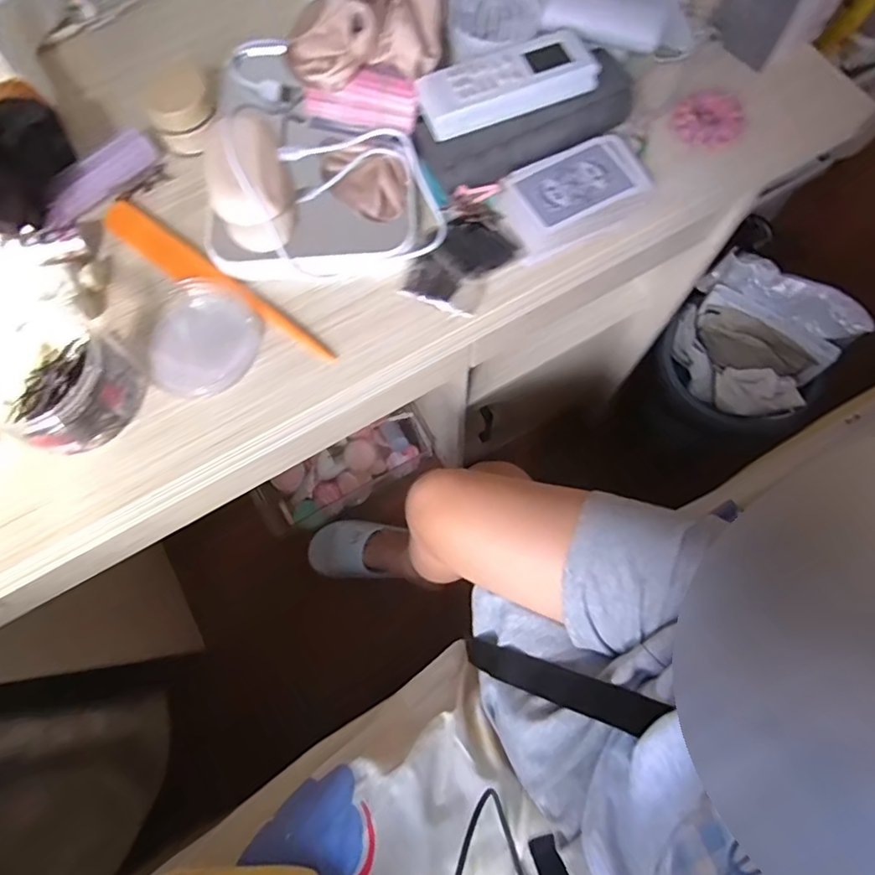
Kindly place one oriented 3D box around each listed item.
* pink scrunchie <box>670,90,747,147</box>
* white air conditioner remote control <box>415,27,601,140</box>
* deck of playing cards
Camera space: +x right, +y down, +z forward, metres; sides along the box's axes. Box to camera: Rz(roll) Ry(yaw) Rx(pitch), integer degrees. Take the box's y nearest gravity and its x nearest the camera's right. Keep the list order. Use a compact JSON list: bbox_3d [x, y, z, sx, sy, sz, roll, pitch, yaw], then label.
[{"bbox_3d":[0.212,-0.247,0.428,0.052,0.017,0.045,5,72,4],"label":"pink scrunchie"},{"bbox_3d":[0.049,-0.254,0.389,0.123,0.015,0.051,-23,72,-5],"label":"white air conditioner remote control"},{"bbox_3d":[0.101,-0.181,0.404,0.107,0.022,0.066,-28,73,-7],"label":"deck of playing cards"}]

